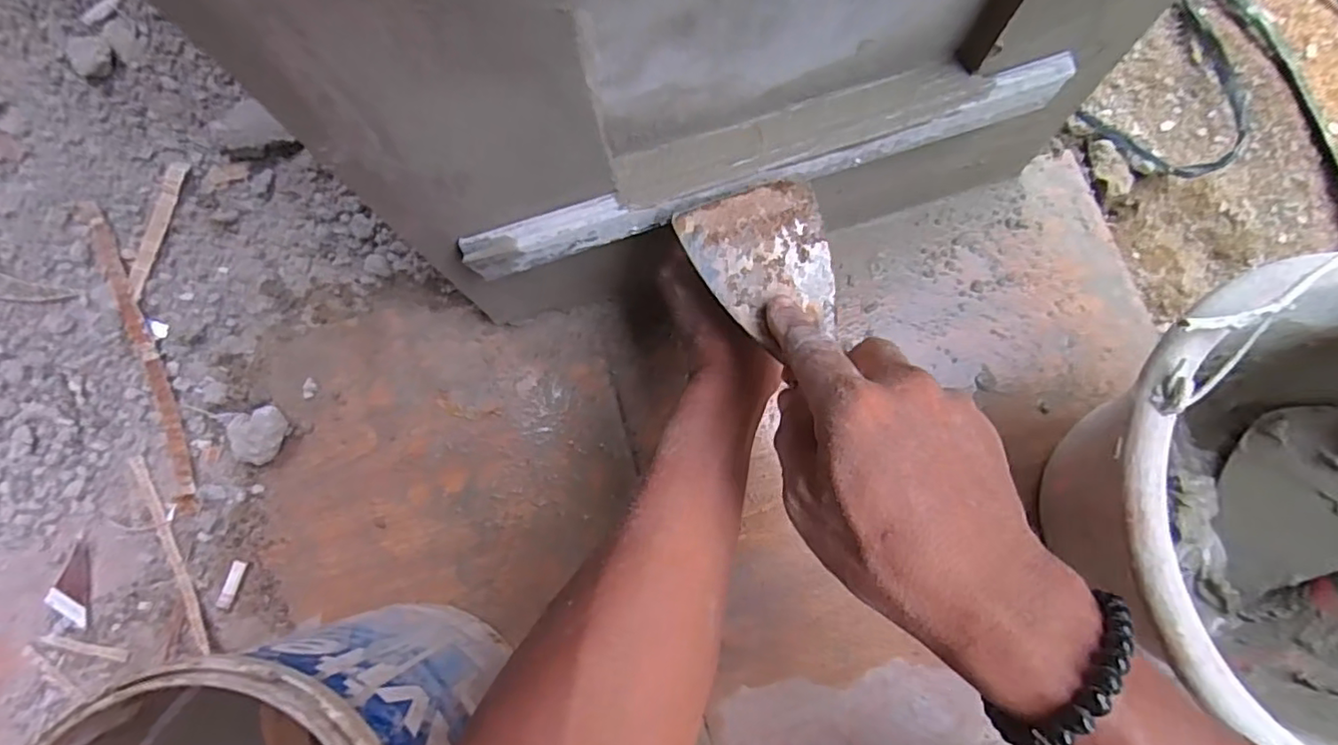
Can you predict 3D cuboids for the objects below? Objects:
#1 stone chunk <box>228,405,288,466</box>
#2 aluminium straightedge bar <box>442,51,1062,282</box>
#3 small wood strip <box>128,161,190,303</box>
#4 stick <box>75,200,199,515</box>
[{"bbox_3d":[-0.281,0.044,0.422,0.033,0.026,0.033,-16,80,-4],"label":"stone chunk"},{"bbox_3d":[0.055,-0.107,0.333,0.332,0.033,0.022,-18,80,-3],"label":"aluminium straightedge bar"},{"bbox_3d":[-0.363,-0.102,0.436,0.012,0.008,0.103,11,79,2],"label":"small wood strip"},{"bbox_3d":[-0.365,-0.009,0.427,0.015,0.012,0.219,-18,92,-4],"label":"stick"}]

